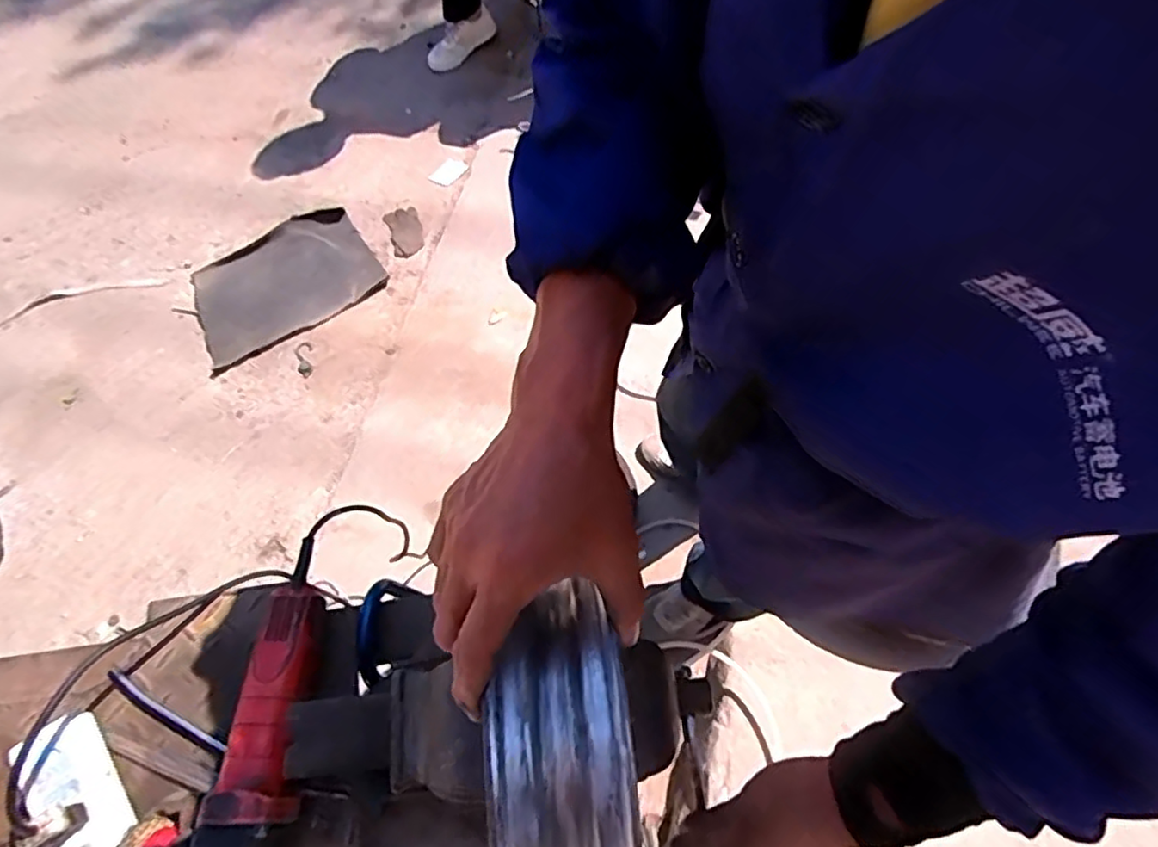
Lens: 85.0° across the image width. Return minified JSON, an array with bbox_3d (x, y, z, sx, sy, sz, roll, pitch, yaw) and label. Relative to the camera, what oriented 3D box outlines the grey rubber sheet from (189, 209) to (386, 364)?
[{"bbox_3d":[-0.794,-0.382,1.688,0.474,0.026,0.316,-35,71,-17],"label":"grey rubber sheet"}]

